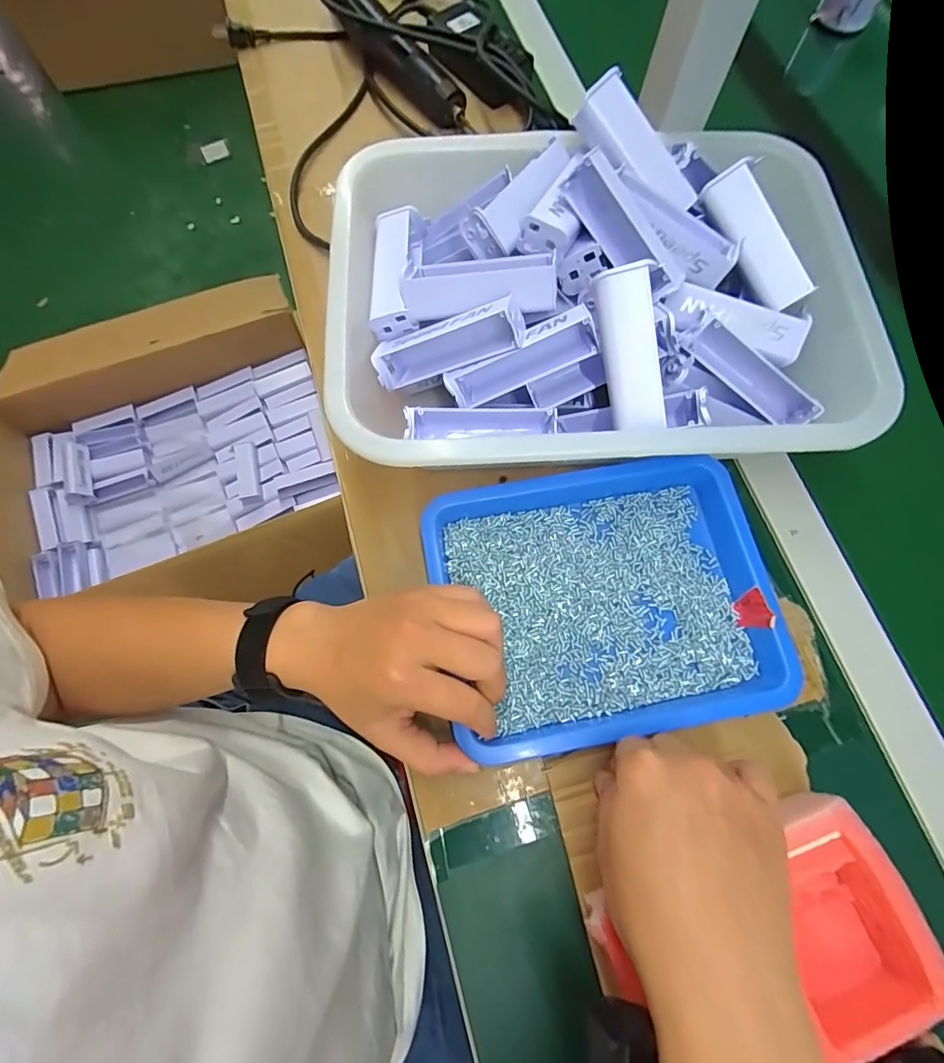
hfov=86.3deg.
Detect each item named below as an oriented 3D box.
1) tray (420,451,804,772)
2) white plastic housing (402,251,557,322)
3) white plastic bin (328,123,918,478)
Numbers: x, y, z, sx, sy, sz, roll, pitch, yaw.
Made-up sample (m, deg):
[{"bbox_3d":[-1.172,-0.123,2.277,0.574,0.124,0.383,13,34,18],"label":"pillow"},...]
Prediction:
[{"bbox_3d":[0.090,0.043,0.336,0.219,0.026,0.173,-10,72,-5],"label":"tray"},{"bbox_3d":[0.004,-0.158,0.331,0.100,0.034,0.023,0,71,13],"label":"white plastic housing"},{"bbox_3d":[0.089,-0.156,0.357,0.340,0.113,0.252,-2,72,-2],"label":"white plastic bin"}]

